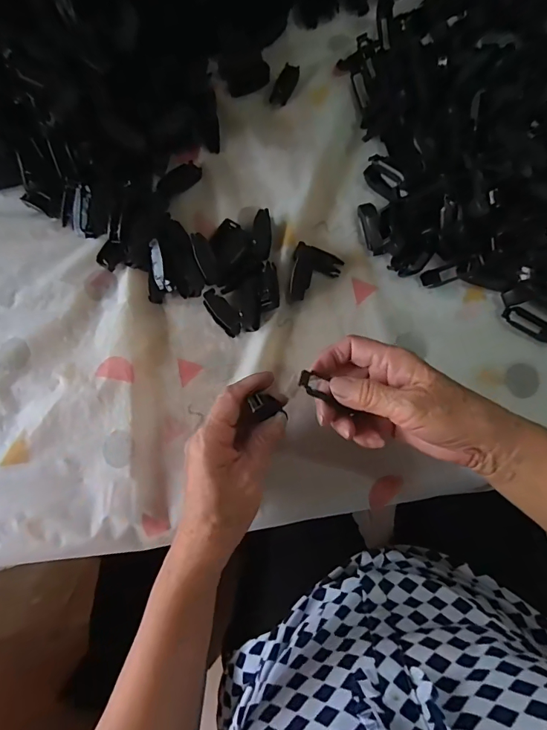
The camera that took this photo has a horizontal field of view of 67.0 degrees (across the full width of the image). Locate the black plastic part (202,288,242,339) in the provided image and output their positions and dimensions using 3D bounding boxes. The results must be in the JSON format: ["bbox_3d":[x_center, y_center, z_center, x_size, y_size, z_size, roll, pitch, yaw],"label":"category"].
[{"bbox_3d":[-0.050,-0.051,0.403,0.020,0.011,0.050,-35,80,-6],"label":"black plastic part"}]

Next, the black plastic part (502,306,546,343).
[{"bbox_3d":[0.250,-0.038,0.395,0.058,0.006,0.022,31,80,7],"label":"black plastic part"}]

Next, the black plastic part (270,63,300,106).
[{"bbox_3d":[0.013,-0.312,0.461,0.021,0.008,0.051,24,79,5],"label":"black plastic part"}]

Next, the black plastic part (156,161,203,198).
[{"bbox_3d":[-0.099,-0.194,0.432,0.051,0.009,0.021,-37,80,-7],"label":"black plastic part"}]

